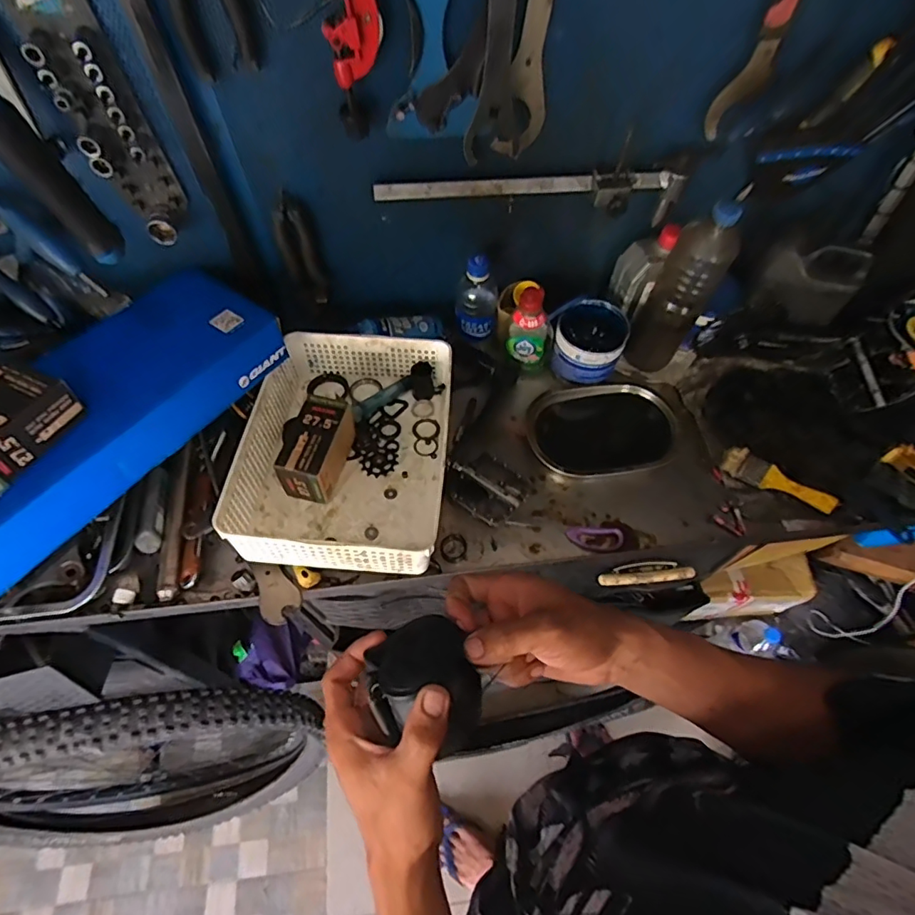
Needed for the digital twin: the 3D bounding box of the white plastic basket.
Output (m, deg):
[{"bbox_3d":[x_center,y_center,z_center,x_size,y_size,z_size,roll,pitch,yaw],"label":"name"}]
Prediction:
[{"bbox_3d":[-0.139,-0.019,0.693,0.249,0.096,0.331,4,60,3],"label":"white plastic basket"}]

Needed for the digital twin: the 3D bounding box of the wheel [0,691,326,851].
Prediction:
[{"bbox_3d":[-0.620,0.628,1.010,0.657,0.619,0.192,-11,60,-6],"label":"wheel"}]

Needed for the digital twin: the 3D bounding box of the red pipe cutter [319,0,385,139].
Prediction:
[{"bbox_3d":[-0.099,-0.394,0.508,0.056,0.146,0.021,-8,60,-4],"label":"red pipe cutter"}]

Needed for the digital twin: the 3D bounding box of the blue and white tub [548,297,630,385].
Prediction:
[{"bbox_3d":[0.195,-0.178,0.790,0.107,0.076,0.107,0,60,1],"label":"blue and white tub"}]

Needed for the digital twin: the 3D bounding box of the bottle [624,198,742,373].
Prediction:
[{"bbox_3d":[0.310,-0.229,0.726,0.082,0.258,0.071,23,63,14],"label":"bottle"}]

